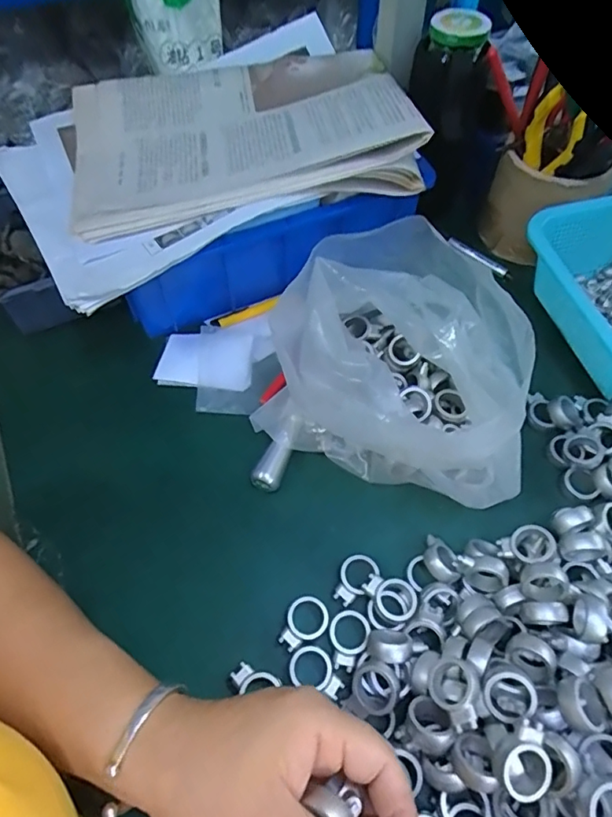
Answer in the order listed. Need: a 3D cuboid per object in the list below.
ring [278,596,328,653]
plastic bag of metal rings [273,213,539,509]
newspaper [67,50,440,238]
[{"bbox_3d":[-0.002,0.134,0.319,0.034,0.004,0.025,-34,63,-20],"label":"ring"},{"bbox_3d":[0.064,-0.032,0.349,0.148,0.128,0.135,24,60,15],"label":"plastic bag of metal rings"},{"bbox_3d":[-0.059,-0.234,0.427,0.275,0.040,0.182,-12,58,-6],"label":"newspaper"}]

